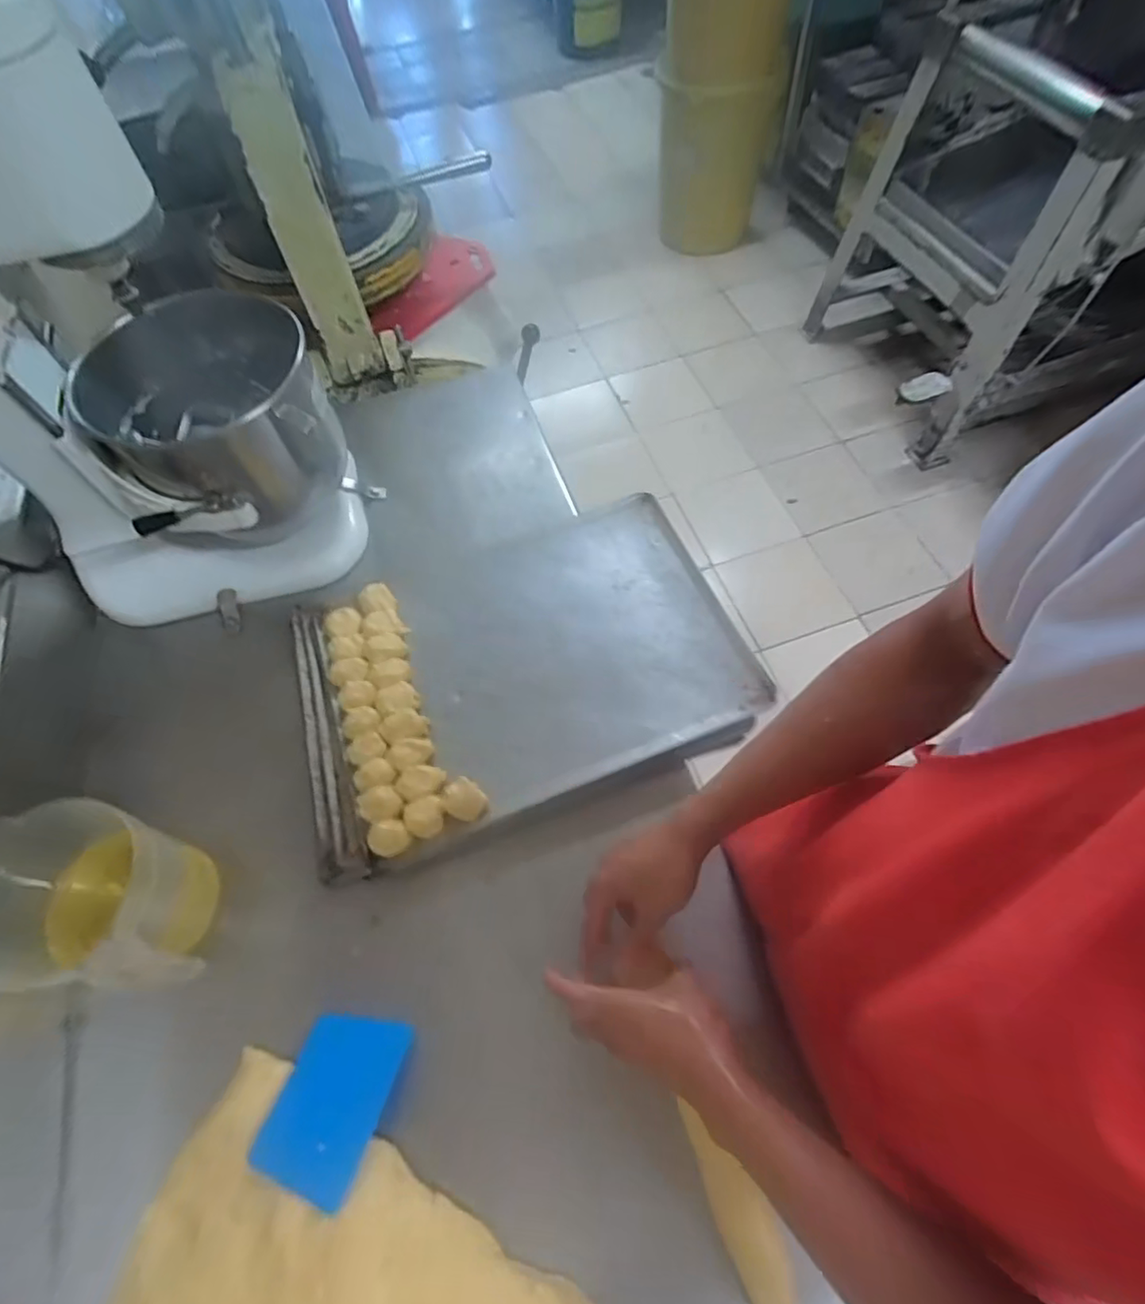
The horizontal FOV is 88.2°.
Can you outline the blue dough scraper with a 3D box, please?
[{"bbox_3d":[-0.205,0.379,0.505,0.090,0.007,0.125,11,39,10],"label":"blue dough scraper"}]

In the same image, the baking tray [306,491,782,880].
[{"bbox_3d":[-0.069,0.013,0.685,0.487,0.034,0.347,-18,63,-6],"label":"baking tray"}]

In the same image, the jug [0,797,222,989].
[{"bbox_3d":[-0.431,0.225,0.533,0.169,0.129,0.146,-9,63,-1],"label":"jug"}]

